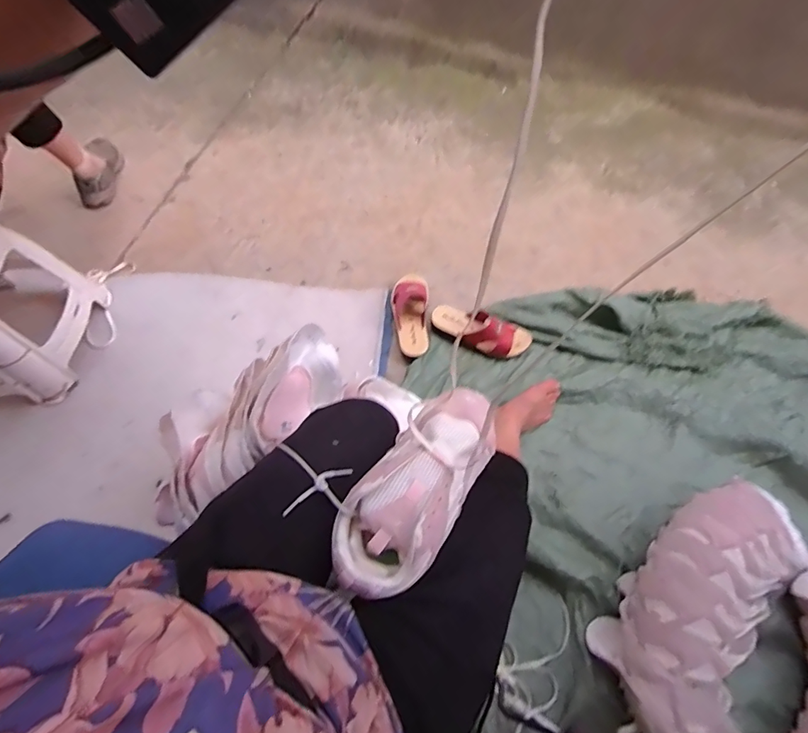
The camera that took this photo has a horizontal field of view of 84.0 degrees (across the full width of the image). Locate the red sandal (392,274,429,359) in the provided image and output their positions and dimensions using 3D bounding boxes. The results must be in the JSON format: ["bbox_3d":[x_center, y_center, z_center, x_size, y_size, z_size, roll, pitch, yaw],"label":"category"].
[{"bbox_3d":[0.014,-0.127,1.032,0.084,0.063,0.226,2,63,-2],"label":"red sandal"}]

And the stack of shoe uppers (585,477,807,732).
[{"bbox_3d":[0.488,0.400,0.734,0.207,0.146,0.435,40,67,16],"label":"stack of shoe uppers"}]

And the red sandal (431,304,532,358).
[{"bbox_3d":[0.178,-0.088,1.028,0.232,0.066,0.089,19,63,6],"label":"red sandal"}]

